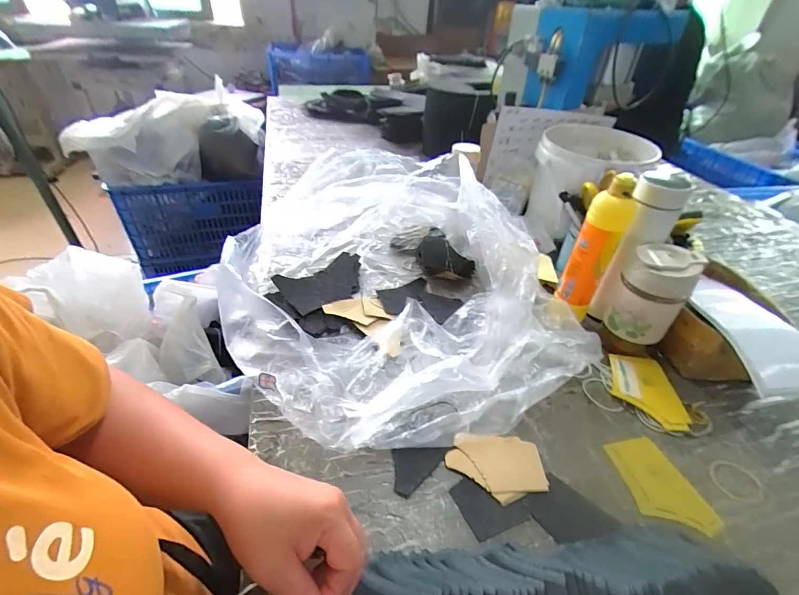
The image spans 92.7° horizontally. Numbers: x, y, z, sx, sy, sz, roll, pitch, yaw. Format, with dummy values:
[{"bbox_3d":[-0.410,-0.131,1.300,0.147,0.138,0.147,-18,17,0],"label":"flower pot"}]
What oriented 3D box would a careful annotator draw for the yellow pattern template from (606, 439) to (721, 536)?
[{"bbox_3d":[0.283,0.205,0.417,0.067,0.004,0.104,-10,40,-9],"label":"yellow pattern template"}]

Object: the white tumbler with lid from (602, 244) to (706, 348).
[{"bbox_3d":[0.347,0.003,0.535,0.078,0.149,0.072,2,39,-2],"label":"white tumbler with lid"}]

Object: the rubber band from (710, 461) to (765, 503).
[{"bbox_3d":[0.376,0.204,0.424,0.053,0.004,0.047,9,39,6],"label":"rubber band"}]

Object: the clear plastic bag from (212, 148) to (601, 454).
[{"bbox_3d":[-0.033,-0.048,0.561,0.430,0.169,0.518,-12,41,-19],"label":"clear plastic bag"}]

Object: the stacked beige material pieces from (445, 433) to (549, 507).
[{"bbox_3d":[0.105,0.185,0.415,0.102,0.008,0.069,2,43,-3],"label":"stacked beige material pieces"}]

